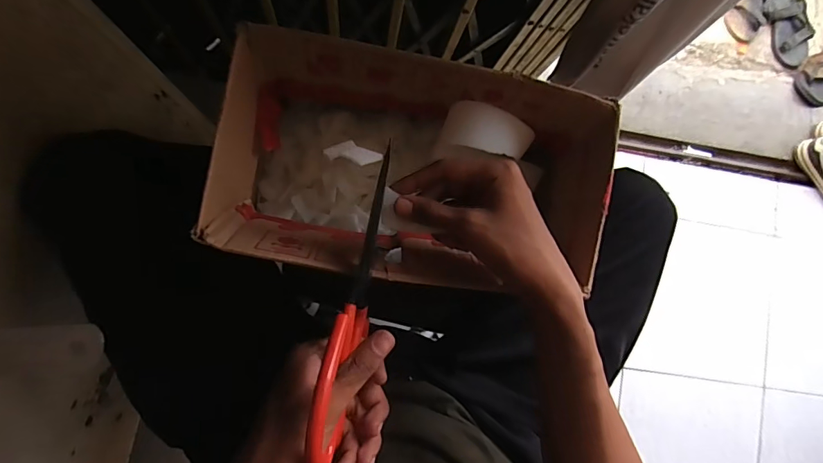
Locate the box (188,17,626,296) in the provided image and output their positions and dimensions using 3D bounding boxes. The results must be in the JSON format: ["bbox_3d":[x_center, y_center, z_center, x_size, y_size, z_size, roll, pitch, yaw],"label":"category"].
[{"bbox_3d":[-0.001,-0.046,0.422,0.311,0.161,0.176,7,85,-8],"label":"box"}]

